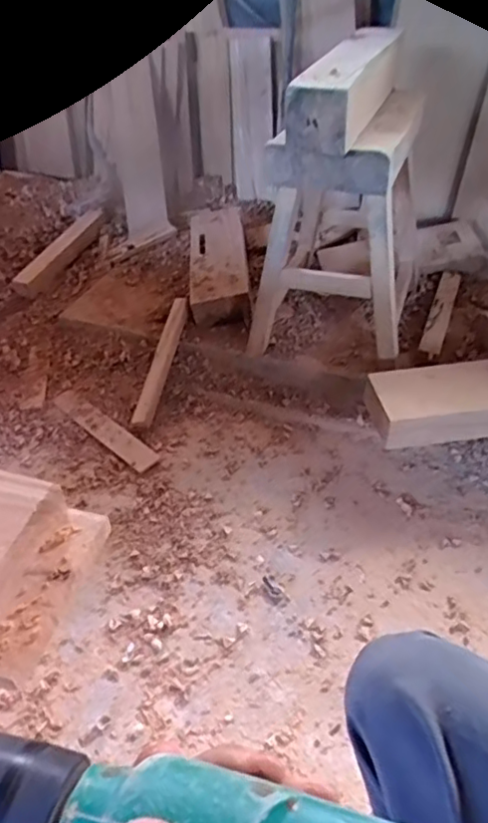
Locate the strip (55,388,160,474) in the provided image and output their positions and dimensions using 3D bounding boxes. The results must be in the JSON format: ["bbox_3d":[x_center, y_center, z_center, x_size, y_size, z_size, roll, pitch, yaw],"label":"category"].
[{"bbox_3d":[-0.318,0.036,1.392,0.331,0.008,0.060,33,54,32],"label":"strip"}]

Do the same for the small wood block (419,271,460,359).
[{"bbox_3d":[0.465,-0.243,1.438,0.045,0.025,0.313,13,43,18],"label":"small wood block"}]

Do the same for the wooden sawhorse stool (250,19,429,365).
[{"bbox_3d":[0.193,-0.418,1.287,0.329,0.566,0.418,9,42,15],"label":"wooden sawhorse stool"}]

